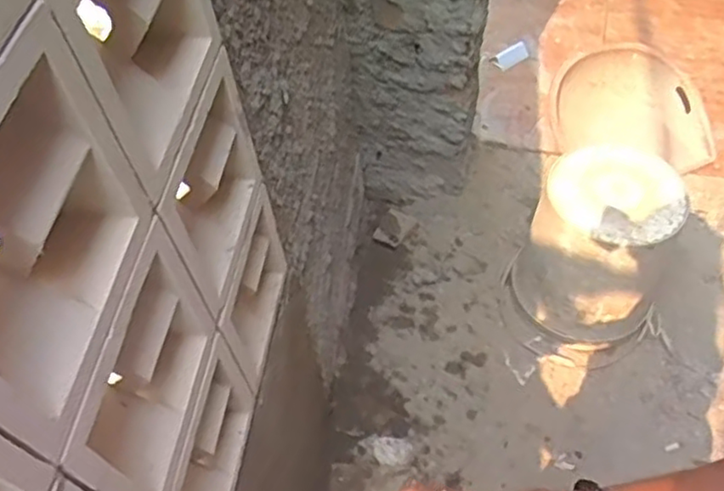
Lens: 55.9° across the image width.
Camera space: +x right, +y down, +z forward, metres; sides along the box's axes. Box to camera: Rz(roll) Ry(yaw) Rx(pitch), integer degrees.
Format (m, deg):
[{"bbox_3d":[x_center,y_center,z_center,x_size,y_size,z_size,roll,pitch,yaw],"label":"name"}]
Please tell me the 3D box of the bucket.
[{"bbox_3d":[0.495,0.015,1.458,0.317,0.425,0.330,-2,55,3],"label":"bucket"}]

